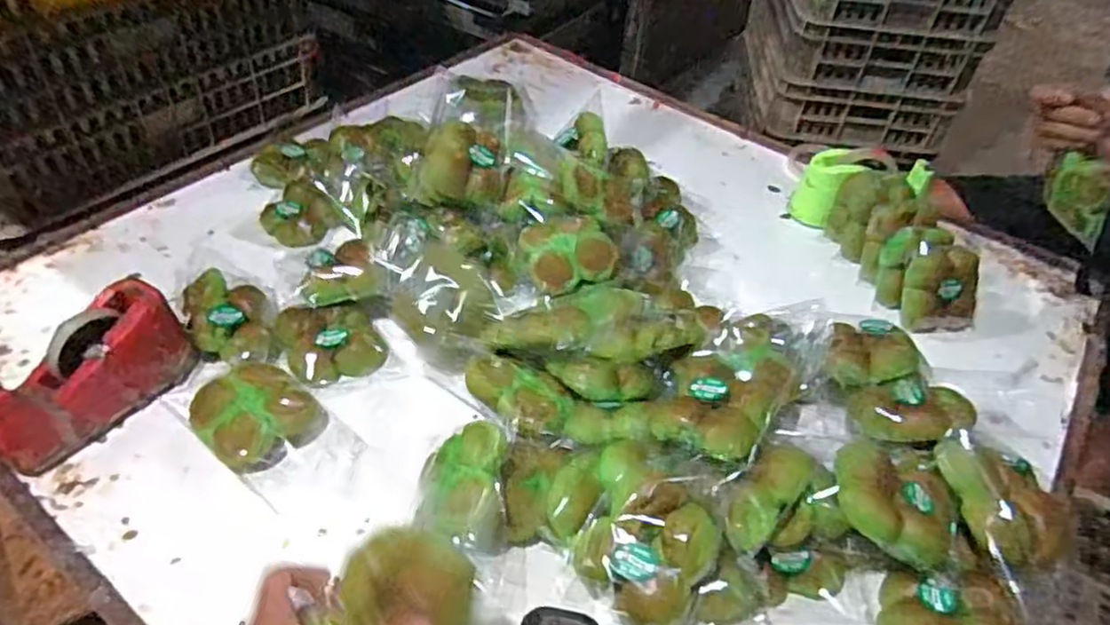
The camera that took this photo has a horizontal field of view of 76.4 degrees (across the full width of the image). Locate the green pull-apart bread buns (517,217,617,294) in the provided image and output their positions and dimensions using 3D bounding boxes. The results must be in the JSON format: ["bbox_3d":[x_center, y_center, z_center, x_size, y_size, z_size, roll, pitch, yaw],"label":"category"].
[{"bbox_3d":[0.014,-0.075,0.908,0.125,0.064,0.078,-2,44,-8],"label":"green pull-apart bread buns"}]

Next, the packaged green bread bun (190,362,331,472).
[{"bbox_3d":[-0.320,0.107,0.752,0.123,0.046,0.109,30,49,23],"label":"packaged green bread bun"}]

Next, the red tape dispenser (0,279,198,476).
[{"bbox_3d":[-0.490,0.064,0.739,0.069,0.105,0.199,29,48,23],"label":"red tape dispenser"}]

